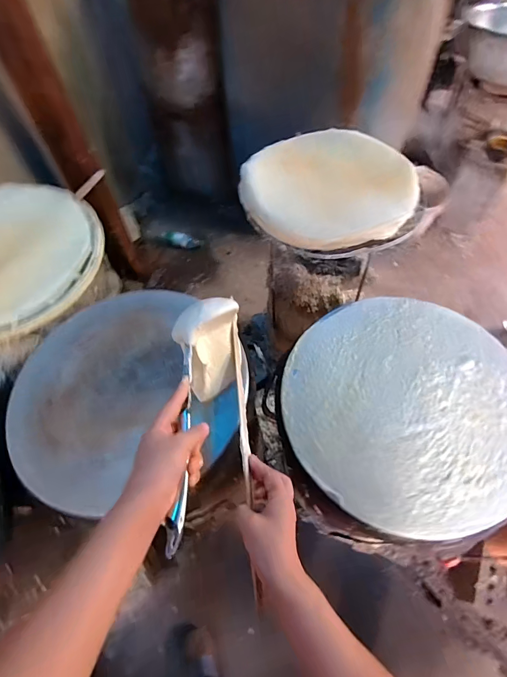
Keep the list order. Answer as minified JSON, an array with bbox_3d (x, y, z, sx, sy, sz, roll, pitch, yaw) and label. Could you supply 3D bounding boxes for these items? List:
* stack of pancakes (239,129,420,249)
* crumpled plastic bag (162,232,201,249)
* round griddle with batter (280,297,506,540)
[{"bbox_3d":[0.167,-0.330,0.795,0.363,0.057,0.360,-39,64,-18],"label":"stack of pancakes"},{"bbox_3d":[-0.392,-0.518,1.871,0.222,0.054,0.071,20,62,15],"label":"crumpled plastic bag"},{"bbox_3d":[0.233,0.094,0.558,0.361,0.022,0.357,-1,60,2],"label":"round griddle with batter"}]

